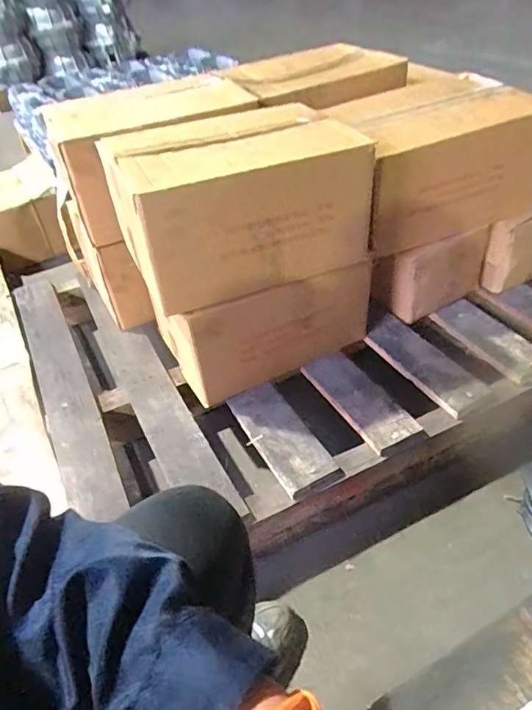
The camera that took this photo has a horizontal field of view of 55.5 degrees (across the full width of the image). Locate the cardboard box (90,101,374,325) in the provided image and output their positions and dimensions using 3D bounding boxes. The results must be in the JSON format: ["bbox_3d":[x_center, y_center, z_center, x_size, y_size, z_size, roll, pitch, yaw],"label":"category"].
[{"bbox_3d":[-0.055,-0.259,0.850,0.346,0.200,0.277,-21,44,-16],"label":"cardboard box"}]

